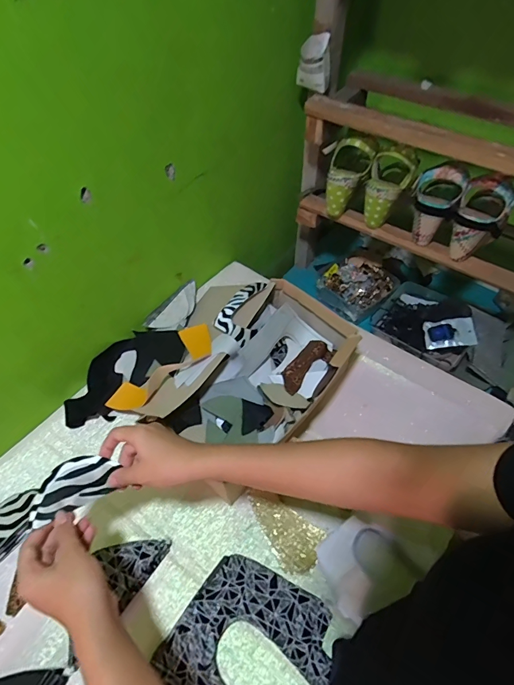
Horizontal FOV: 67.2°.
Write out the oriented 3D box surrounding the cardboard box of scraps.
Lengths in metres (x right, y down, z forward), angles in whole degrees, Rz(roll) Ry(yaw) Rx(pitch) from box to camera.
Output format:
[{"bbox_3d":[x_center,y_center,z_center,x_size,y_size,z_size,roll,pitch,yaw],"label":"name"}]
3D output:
[{"bbox_3d":[0.013,0.071,0.628,0.182,0.111,0.333,29,56,21],"label":"cardboard box of scraps"}]

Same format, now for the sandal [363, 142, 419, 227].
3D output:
[{"bbox_3d":[0.249,-0.294,0.733,0.080,0.133,0.085,16,53,12],"label":"sandal"}]

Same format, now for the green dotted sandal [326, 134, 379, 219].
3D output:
[{"bbox_3d":[0.171,-0.325,0.760,0.076,0.153,0.071,38,32,26],"label":"green dotted sandal"}]

